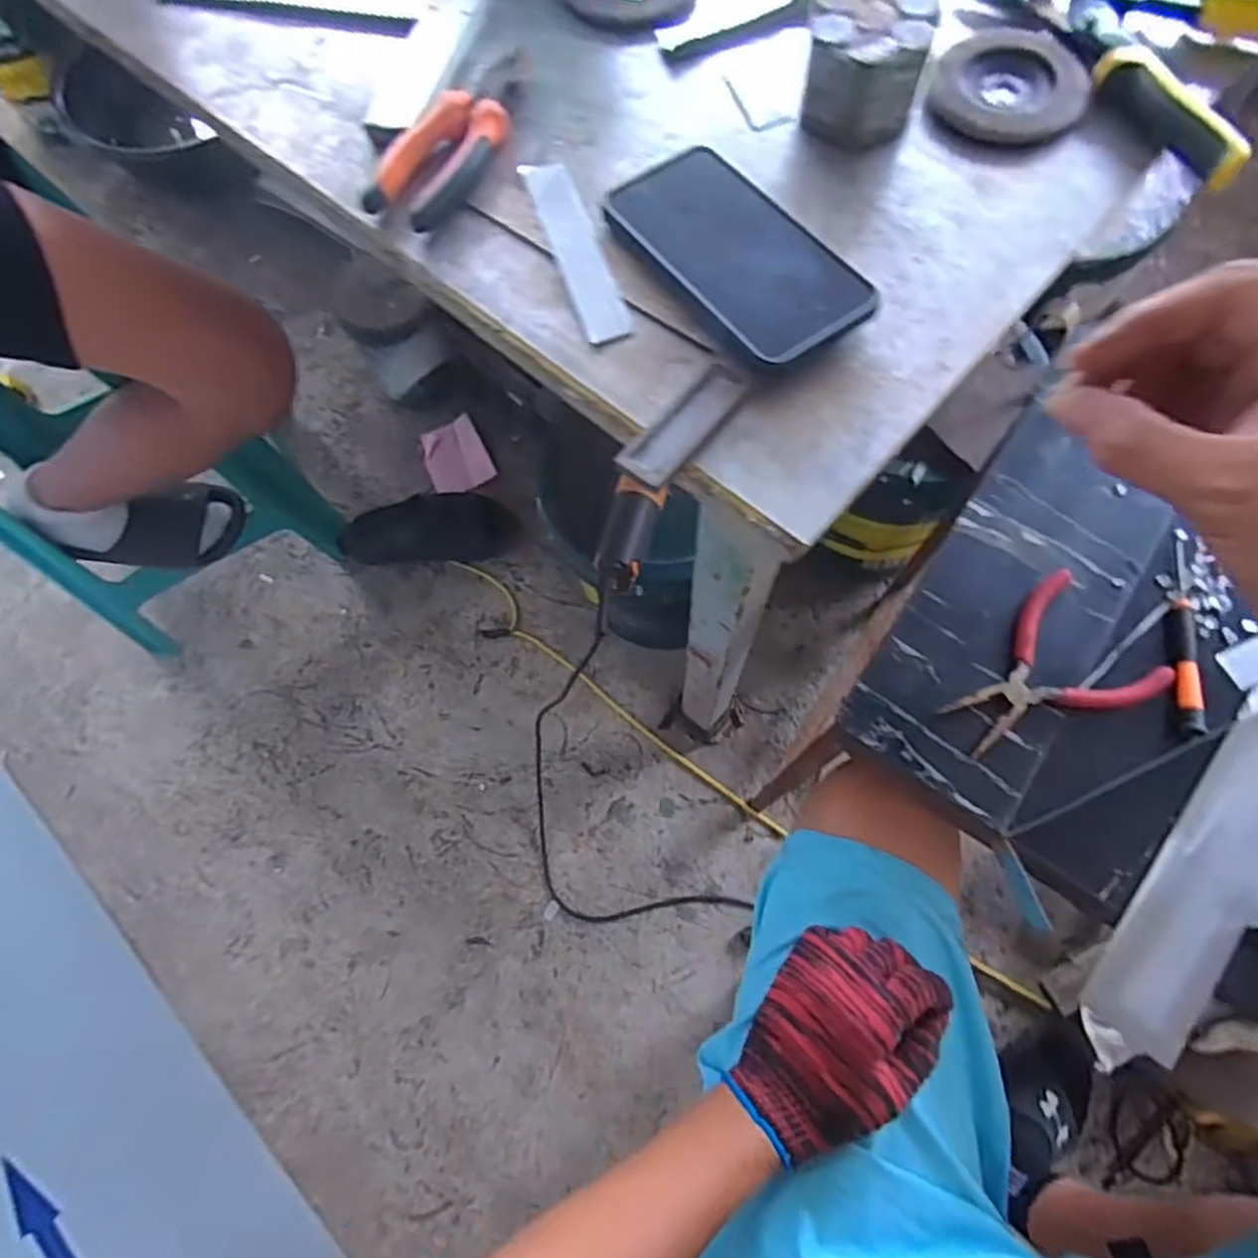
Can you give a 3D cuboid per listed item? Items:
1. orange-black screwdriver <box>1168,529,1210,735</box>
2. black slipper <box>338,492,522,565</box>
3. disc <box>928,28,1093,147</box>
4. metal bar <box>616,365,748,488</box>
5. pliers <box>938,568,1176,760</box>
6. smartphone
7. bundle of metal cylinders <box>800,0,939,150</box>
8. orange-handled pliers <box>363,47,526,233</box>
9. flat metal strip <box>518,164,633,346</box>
[{"bbox_3d":[0.392,0.001,0.493,0.019,0.016,0.150,9,72,5],"label":"orange-black screwdriver"},{"bbox_3d":[-0.344,-0.172,1.221,0.300,0.050,0.108,-2,71,4],"label":"black slipper"},{"bbox_3d":[0.240,-0.342,0.444,0.089,0.020,0.089,-1,71,4],"label":"disc"},{"bbox_3d":[0.029,-0.107,0.366,0.027,0.005,0.079,36,77,15],"label":"metal bar"},{"bbox_3d":[0.286,0.036,0.486,0.138,0.013,0.100,-35,74,-9],"label":"pliers"},{"bbox_3d":[0.056,-0.209,0.386,0.074,0.012,0.156,-38,72,-9],"label":"smartphone"},{"bbox_3d":[0.140,-0.336,0.422,0.068,0.056,0.064,9,72,7],"label":"bundle of metal cylinders"},{"bbox_3d":[-0.108,-0.308,0.440,0.055,0.018,0.139,21,74,11],"label":"orange-handled pliers"},{"bbox_3d":[-0.032,-0.223,0.413,0.026,0.004,0.136,-21,73,2],"label":"flat metal strip"}]

